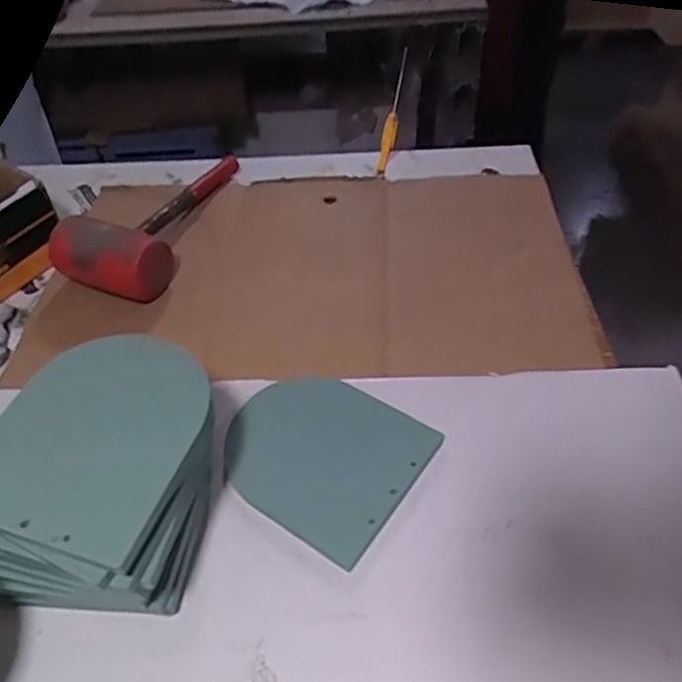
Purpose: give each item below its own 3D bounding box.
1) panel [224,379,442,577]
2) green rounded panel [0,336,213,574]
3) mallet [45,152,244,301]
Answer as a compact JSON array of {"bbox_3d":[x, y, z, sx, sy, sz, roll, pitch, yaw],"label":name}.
[{"bbox_3d":[-0.018,0.098,0.570,0.172,0.012,0.146,27,58,28],"label":"panel"},{"bbox_3d":[-0.172,0.063,0.448,0.136,0.012,0.165,16,53,10],"label":"green rounded panel"},{"bbox_3d":[-0.222,-0.169,0.845,0.135,0.080,0.334,13,37,17],"label":"mallet"}]

